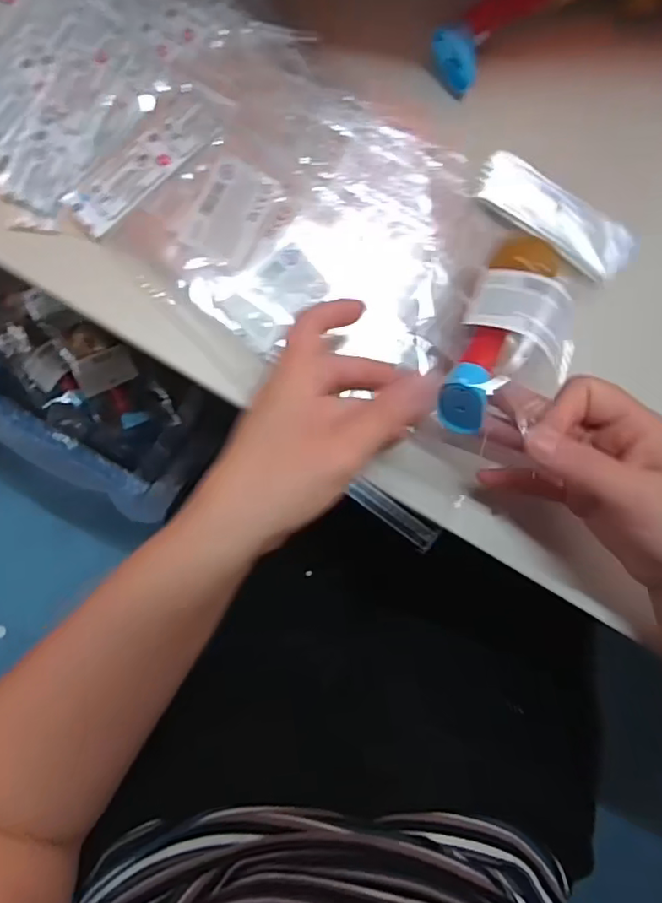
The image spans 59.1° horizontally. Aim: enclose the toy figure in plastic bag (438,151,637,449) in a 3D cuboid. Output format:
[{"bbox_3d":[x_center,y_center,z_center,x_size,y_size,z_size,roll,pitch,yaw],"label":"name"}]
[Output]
[{"bbox_3d":[0.115,-0.092,0.334,0.095,0.038,0.190,26,62,-3],"label":"toy figure in plastic bag"}]

